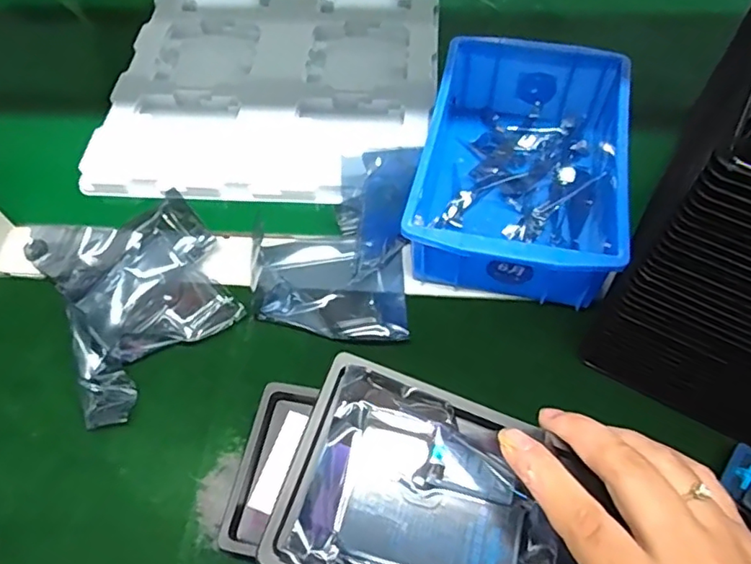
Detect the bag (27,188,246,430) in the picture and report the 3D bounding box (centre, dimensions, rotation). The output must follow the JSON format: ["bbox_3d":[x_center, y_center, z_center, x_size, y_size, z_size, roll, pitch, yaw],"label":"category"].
[{"bbox_3d":[-0.163,-0.003,0.383,0.112,0.034,0.159,-29,61,-14],"label":"bag"}]

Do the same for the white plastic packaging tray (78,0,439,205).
[{"bbox_3d":[-0.084,-0.203,0.510,0.269,0.017,0.309,2,59,5],"label":"white plastic packaging tray"}]

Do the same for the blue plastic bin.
[{"bbox_3d":[0.099,-0.085,0.404,0.125,0.061,0.202,11,60,10],"label":"blue plastic bin"}]

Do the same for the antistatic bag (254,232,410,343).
[{"bbox_3d":[-0.032,-0.003,0.395,0.108,0.008,0.091,1,58,4],"label":"antistatic bag"}]

